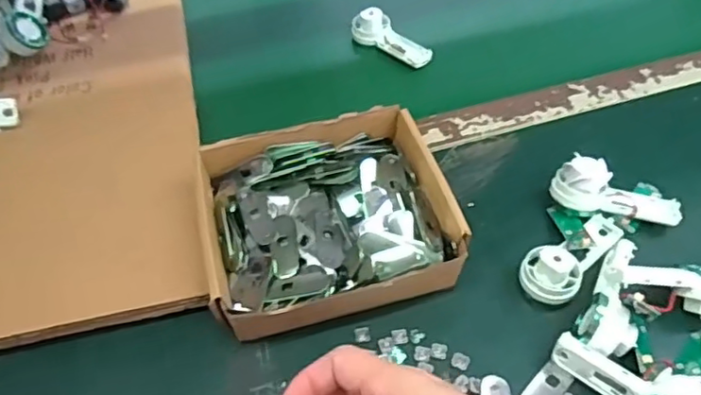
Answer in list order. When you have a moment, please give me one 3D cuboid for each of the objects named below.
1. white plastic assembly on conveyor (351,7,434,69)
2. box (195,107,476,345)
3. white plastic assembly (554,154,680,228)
[{"bbox_3d":[0.042,-0.162,0.605,0.088,0.024,0.033,34,59,25],"label":"white plastic assembly on conveyor"},{"bbox_3d":[-0.018,0.016,0.431,0.171,0.046,0.155,-13,52,-9],"label":"box"},{"bbox_3d":[0.199,-0.001,0.453,0.092,0.036,0.032,14,53,12],"label":"white plastic assembly"}]

